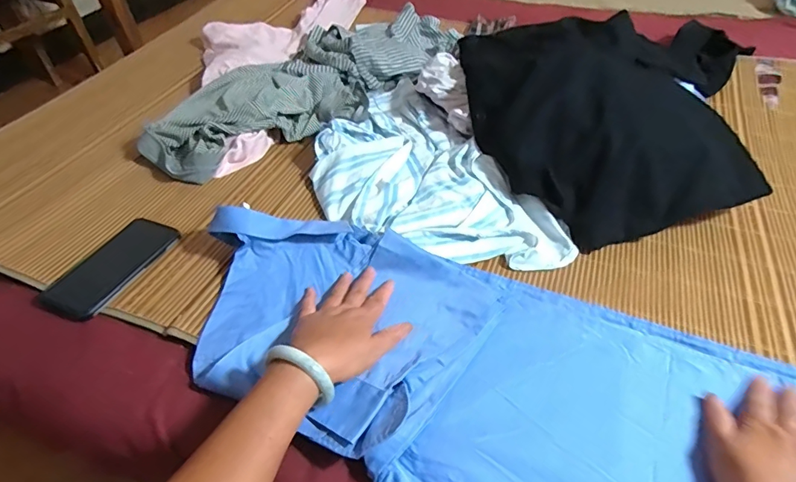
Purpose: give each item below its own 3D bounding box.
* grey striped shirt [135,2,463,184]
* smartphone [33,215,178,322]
[{"bbox_3d":[-0.129,-0.317,0.887,0.252,0.071,0.701,28,52,25],"label":"grey striped shirt"},{"bbox_3d":[-0.362,0.029,0.591,0.087,0.010,0.161,18,48,17],"label":"smartphone"}]

